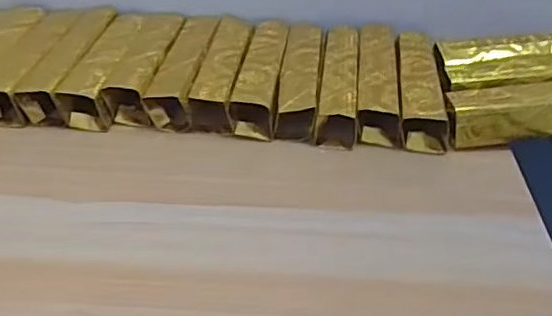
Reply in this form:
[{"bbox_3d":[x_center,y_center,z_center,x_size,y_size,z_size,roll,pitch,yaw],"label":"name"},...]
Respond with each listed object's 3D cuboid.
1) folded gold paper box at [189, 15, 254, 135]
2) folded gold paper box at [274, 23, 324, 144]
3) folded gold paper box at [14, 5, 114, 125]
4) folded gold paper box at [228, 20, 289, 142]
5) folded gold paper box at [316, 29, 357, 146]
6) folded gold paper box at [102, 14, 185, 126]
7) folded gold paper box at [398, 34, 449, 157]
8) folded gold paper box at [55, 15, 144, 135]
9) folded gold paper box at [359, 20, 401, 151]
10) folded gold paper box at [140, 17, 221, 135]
[{"bbox_3d":[-0.038,-0.064,0.456,0.029,0.033,0.127,4,37,4],"label":"folded gold paper box"},{"bbox_3d":[0.019,-0.058,0.451,0.028,0.030,0.128,4,37,4],"label":"folded gold paper box"},{"bbox_3d":[-0.154,-0.070,0.461,0.030,0.037,0.132,4,37,4],"label":"folded gold paper box"},{"bbox_3d":[-0.008,-0.062,0.453,0.031,0.031,0.129,5,37,5],"label":"folded gold paper box"},{"bbox_3d":[0.048,-0.056,0.449,0.026,0.030,0.126,5,37,5],"label":"folded gold paper box"},{"bbox_3d":[-0.098,-0.068,0.459,0.032,0.033,0.125,4,37,3],"label":"folded gold paper box"},{"bbox_3d":[0.107,-0.051,0.447,0.032,0.035,0.119,5,37,5],"label":"folded gold paper box"},{"bbox_3d":[-0.128,-0.066,0.459,0.033,0.038,0.127,2,37,1],"label":"folded gold paper box"},{"bbox_3d":[0.076,-0.059,0.453,0.029,0.030,0.137,4,37,4],"label":"folded gold paper box"},{"bbox_3d":[-0.067,-0.066,0.457,0.030,0.032,0.125,5,37,4],"label":"folded gold paper box"}]

